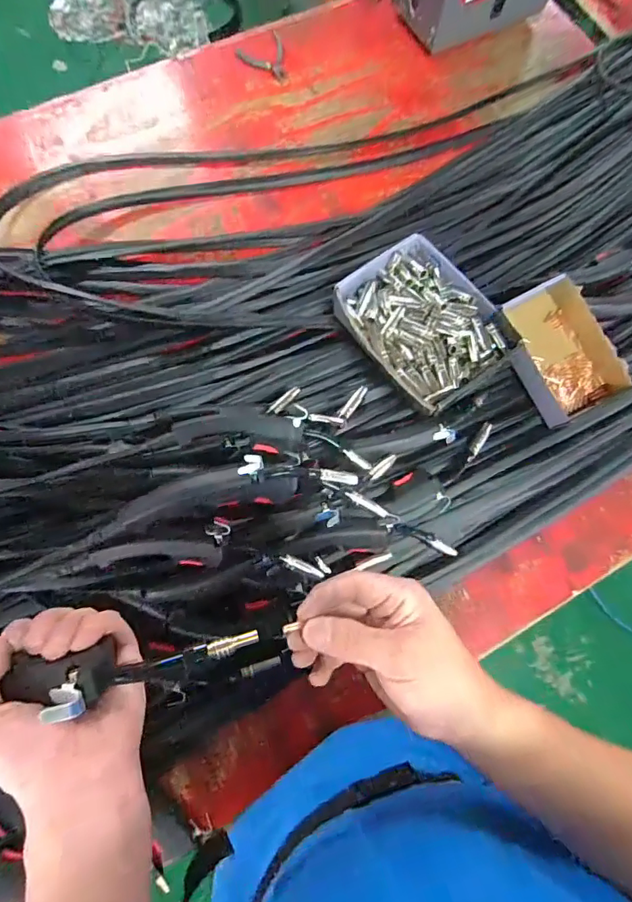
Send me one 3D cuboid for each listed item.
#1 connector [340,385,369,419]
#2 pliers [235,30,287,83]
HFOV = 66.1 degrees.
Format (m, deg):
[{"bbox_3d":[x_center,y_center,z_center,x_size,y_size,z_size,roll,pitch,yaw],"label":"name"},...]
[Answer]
[{"bbox_3d":[0.053,-0.069,0.686,0.014,0.009,0.058,34,76,6],"label":"connector"},{"bbox_3d":[-0.109,-0.787,0.970,0.093,0.021,0.123,-9,75,-5],"label":"pliers"}]

